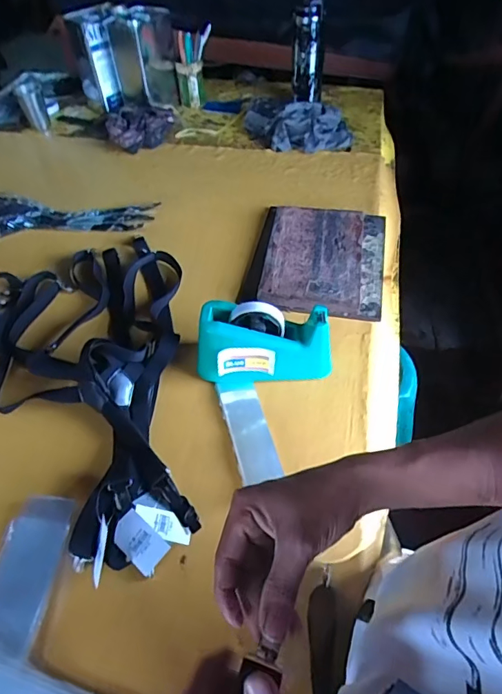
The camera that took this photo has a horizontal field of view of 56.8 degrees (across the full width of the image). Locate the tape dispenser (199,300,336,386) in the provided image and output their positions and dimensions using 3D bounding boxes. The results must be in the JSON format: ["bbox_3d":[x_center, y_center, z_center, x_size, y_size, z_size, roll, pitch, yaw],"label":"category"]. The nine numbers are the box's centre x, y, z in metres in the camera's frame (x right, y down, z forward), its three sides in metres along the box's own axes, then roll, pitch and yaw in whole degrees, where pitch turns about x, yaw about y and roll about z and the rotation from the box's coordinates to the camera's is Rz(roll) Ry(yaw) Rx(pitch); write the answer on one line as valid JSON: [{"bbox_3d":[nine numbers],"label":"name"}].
[{"bbox_3d":[0.022,-0.007,0.701,0.200,0.108,0.081,1,50,2],"label":"tape dispenser"}]

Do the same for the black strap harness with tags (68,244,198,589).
[{"bbox_3d":[-0.182,0.017,0.721,0.150,0.053,0.616,-7,50,-4],"label":"black strap harness with tags"}]

